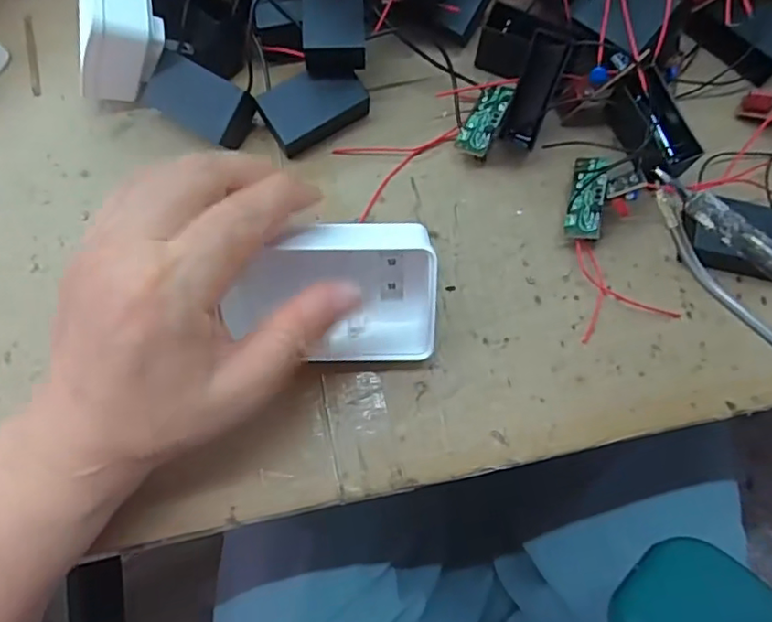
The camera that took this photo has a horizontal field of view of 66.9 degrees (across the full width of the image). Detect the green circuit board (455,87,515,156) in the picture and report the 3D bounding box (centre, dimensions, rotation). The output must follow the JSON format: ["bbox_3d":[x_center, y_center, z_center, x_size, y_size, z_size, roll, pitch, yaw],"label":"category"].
[{"bbox_3d":[0.049,-0.093,0.288,0.017,0.009,0.042,17,69,22],"label":"green circuit board"}]

